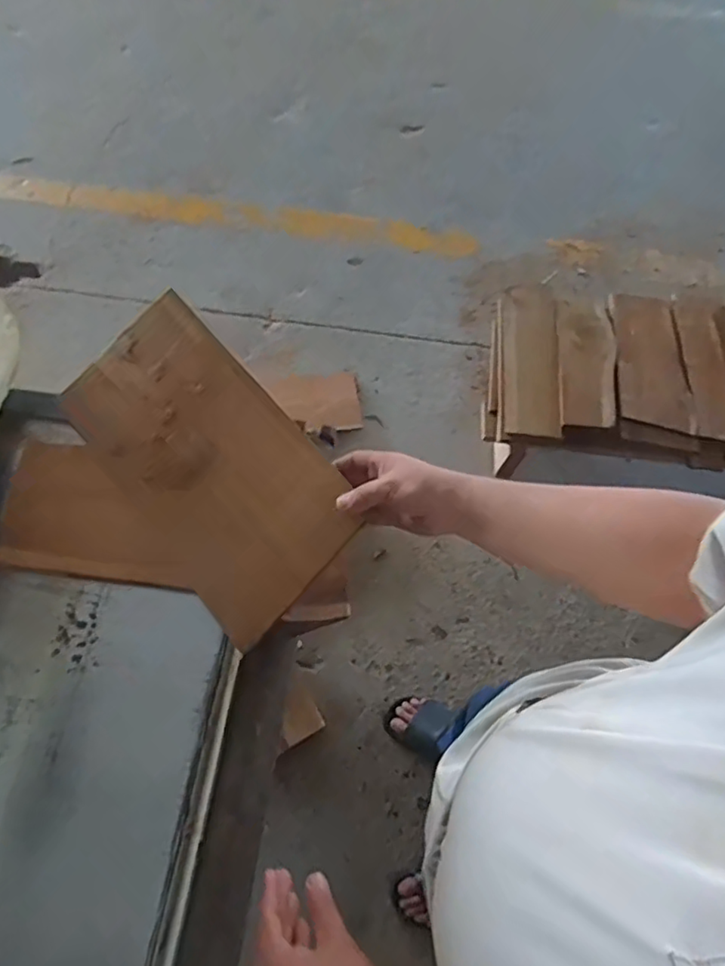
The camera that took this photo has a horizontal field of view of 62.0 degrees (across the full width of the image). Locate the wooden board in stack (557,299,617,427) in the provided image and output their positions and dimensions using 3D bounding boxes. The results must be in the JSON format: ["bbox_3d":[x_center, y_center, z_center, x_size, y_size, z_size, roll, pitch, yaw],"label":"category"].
[{"bbox_3d":[0.538,-0.294,1.454,0.132,0.026,0.348,5,66,1],"label":"wooden board in stack"}]

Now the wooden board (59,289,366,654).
[{"bbox_3d":[-0.179,-0.029,0.678,0.200,0.015,0.378,-44,75,5],"label":"wooden board"}]

